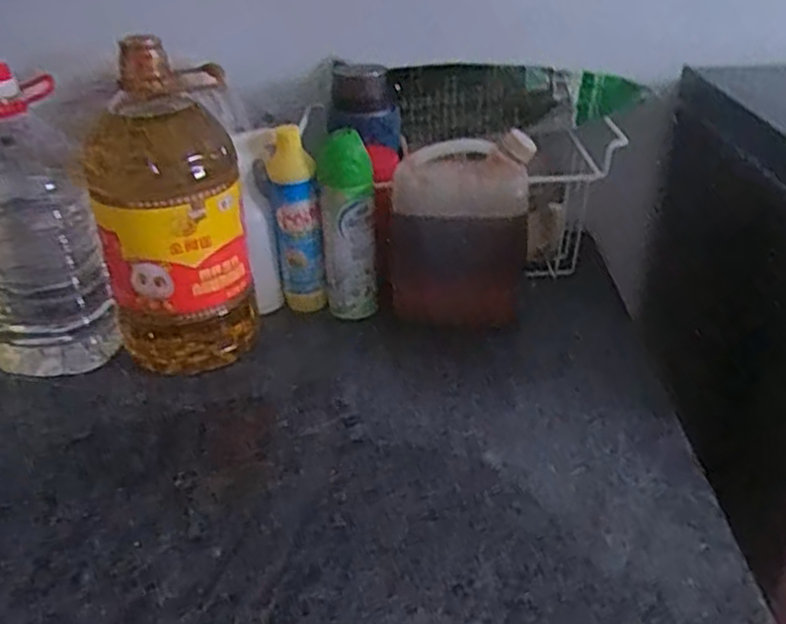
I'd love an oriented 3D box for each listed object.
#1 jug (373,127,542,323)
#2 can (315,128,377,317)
[{"bbox_3d":[0.078,-0.091,0.911,0.163,0.228,0.088,4,31,8],"label":"jug"},{"bbox_3d":[-0.057,-0.106,0.961,0.066,0.243,0.055,-5,30,-6],"label":"can"}]

